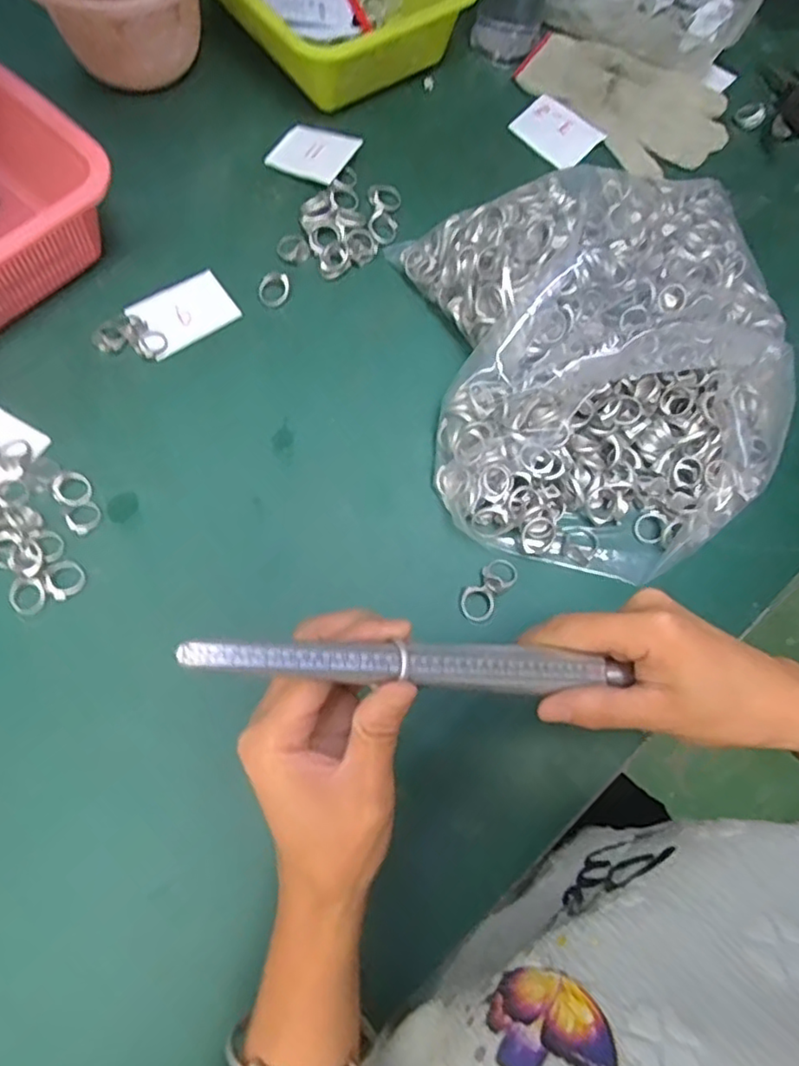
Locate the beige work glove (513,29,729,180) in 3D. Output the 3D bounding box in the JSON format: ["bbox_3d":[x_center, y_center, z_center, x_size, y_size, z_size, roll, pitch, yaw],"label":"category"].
[{"bbox_3d":[0.216,-0.418,0.597,0.123,0.022,0.197,-42,78,-17],"label":"beige work glove"}]

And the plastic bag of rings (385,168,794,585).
[{"bbox_3d":[0.154,-0.132,0.462,0.268,0.080,0.319,-6,71,-7],"label":"plastic bag of rings"}]

